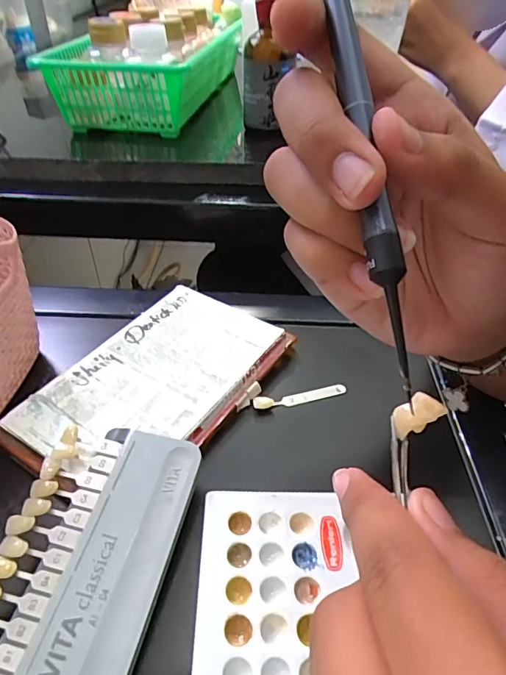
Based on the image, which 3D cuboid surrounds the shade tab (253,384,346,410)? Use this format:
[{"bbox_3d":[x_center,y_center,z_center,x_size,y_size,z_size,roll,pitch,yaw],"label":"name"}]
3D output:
[{"bbox_3d":[0.028,0.033,0.270,0.055,0.005,0.007,-11,43,-11],"label":"shade tab"}]

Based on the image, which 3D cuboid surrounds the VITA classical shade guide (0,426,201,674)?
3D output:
[{"bbox_3d":[-0.072,0.097,0.175,0.066,0.012,0.143,9,42,10],"label":"VITA classical shade guide"}]

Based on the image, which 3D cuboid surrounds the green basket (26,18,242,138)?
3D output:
[{"bbox_3d":[-0.095,-0.260,0.457,0.123,0.057,0.242,6,42,8],"label":"green basket"}]

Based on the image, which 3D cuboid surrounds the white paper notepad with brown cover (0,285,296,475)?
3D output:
[{"bbox_3d":[-0.052,0.025,0.266,0.090,0.017,0.148,24,47,25],"label":"white paper notepad with brown cover"}]

